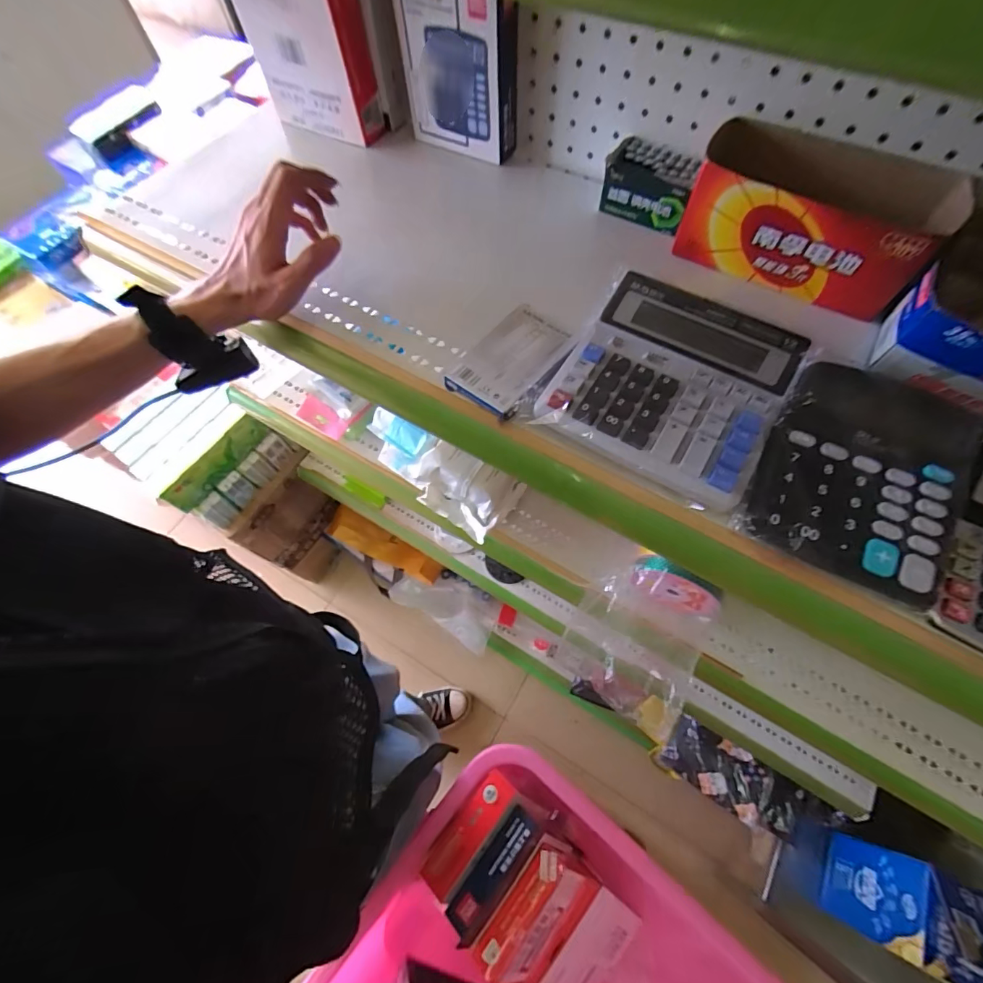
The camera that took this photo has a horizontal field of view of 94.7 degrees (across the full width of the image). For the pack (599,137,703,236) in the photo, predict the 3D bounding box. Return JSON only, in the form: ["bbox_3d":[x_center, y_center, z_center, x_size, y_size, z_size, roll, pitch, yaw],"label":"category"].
[{"bbox_3d":[0.163,-0.316,0.471,0.088,0.049,0.064,29,70,14],"label":"pack"}]

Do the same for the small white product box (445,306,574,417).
[{"bbox_3d":[0.019,-0.111,0.376,0.074,0.017,0.103,34,71,16],"label":"small white product box"}]

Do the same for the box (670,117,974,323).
[{"bbox_3d":[0.278,-0.240,0.406,0.205,0.083,0.094,30,70,15],"label":"box"}]

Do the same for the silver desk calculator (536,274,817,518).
[{"bbox_3d":[0.139,-0.086,0.345,0.151,0.020,0.156,31,70,15],"label":"silver desk calculator"}]

